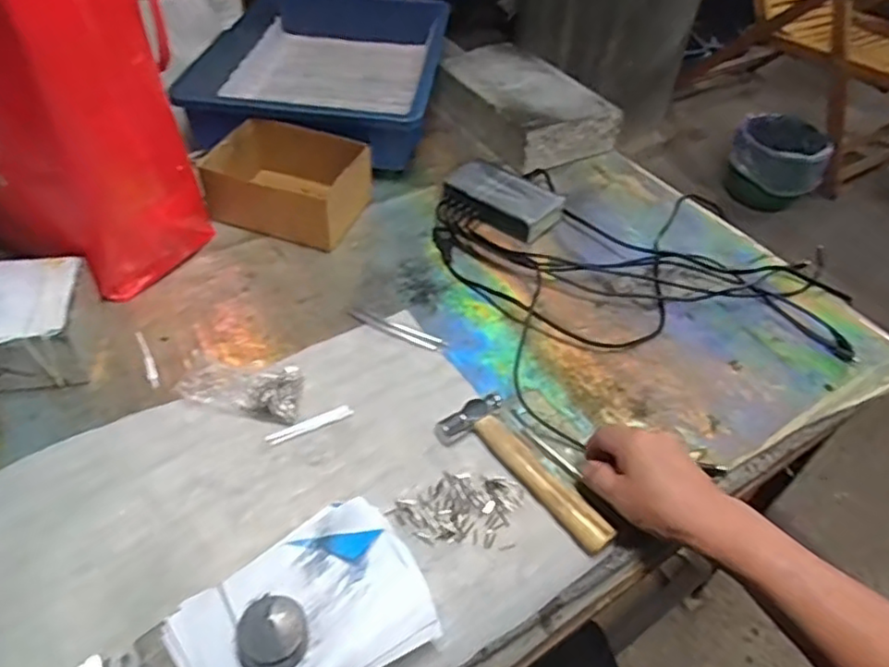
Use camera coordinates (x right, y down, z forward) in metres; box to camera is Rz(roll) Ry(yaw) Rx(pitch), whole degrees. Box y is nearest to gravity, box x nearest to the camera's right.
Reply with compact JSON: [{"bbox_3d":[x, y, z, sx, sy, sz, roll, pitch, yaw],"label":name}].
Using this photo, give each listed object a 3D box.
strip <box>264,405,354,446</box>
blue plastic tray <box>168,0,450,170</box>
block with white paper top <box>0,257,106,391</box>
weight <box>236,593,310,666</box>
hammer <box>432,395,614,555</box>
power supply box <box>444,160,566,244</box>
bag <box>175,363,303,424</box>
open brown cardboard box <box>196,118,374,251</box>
[{"bbox_3d":[-0.112,0.076,0.541,0.073,0.004,0.012,-20,52,-23],"label":"strip"},{"bbox_3d":[-0.172,-0.362,0.893,0.318,0.094,0.399,6,46,0],"label":"blue plastic tray"},{"bbox_3d":[-0.387,-0.006,0.558,0.151,0.066,0.105,-7,48,-12],"label":"block with white paper top"},{"bbox_3d":[-0.100,0.176,0.379,0.038,0.021,0.039,3,47,-3],"label":"weight"},{"bbox_3d":[0.070,0.108,0.516,0.052,0.021,0.155,-34,58,-31],"label":"hammer"},{"bbox_3d":[0.066,-0.156,0.752,0.132,0.034,0.076,25,50,18],"label":"power supply box"},{"bbox_3d":[-0.171,0.045,0.548,0.096,0.024,0.057,8,45,-17],"label":"bag"},{"bbox_3d":[-0.172,-0.167,0.720,0.161,0.075,0.111,14,47,8],"label":"open brown cardboard box"}]

